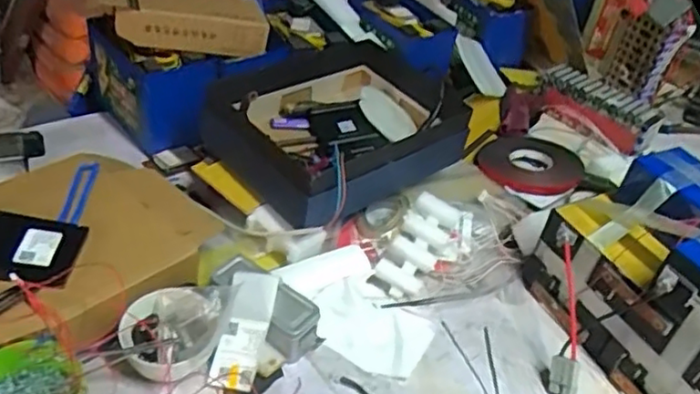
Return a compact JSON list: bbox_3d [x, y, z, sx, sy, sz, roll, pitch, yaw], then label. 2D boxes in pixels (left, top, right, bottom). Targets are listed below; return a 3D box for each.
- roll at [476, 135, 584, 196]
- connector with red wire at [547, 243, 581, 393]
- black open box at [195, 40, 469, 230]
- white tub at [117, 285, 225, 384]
[{"bbox_3d":[0.340,-0.061,1.212,0.188,0.028,0.168,-5,41,-17],"label":"roll"},{"bbox_3d":[0.285,0.164,0.853,0.035,0.036,0.198,9,70,3],"label":"connector with red wire"},{"bbox_3d":[-0.014,-0.125,1.061,0.313,0.136,0.395,36,45,29],"label":"black open box"},{"bbox_3d":[-0.219,0.173,0.808,0.122,0.065,0.109,-13,44,-25],"label":"white tub"}]

